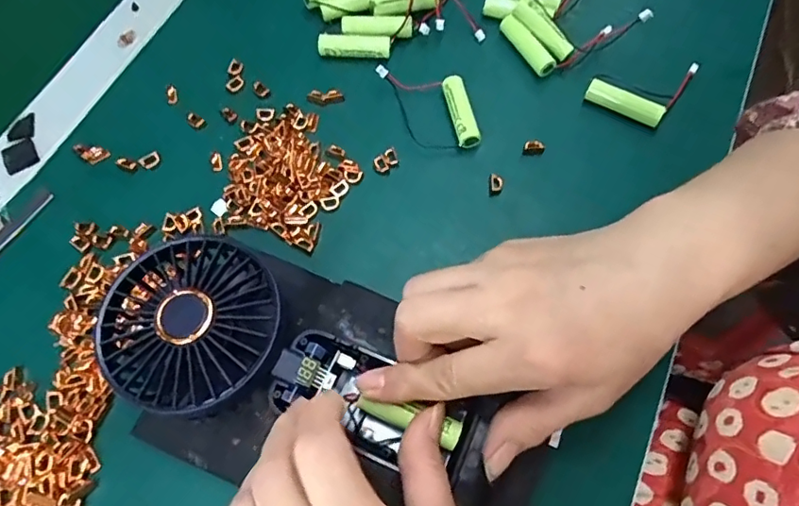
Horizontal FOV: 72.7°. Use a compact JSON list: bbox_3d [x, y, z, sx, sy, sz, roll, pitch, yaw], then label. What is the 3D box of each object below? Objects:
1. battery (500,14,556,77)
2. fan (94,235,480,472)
[{"bbox_3d":[0.087,-0.141,0.366,0.012,0.011,0.051,-27,69,-9],"label":"battery"},{"bbox_3d":[-0.056,0.056,0.266,0.177,0.034,0.080,25,69,2],"label":"fan"}]

